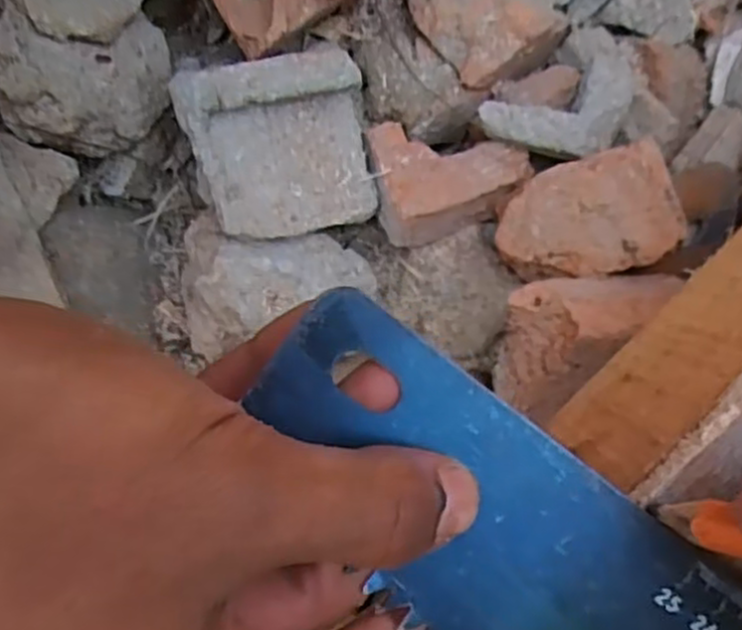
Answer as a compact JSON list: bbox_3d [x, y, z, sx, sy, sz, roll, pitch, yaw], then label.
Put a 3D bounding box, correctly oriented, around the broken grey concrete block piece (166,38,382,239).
[{"bbox_3d":[-0.041,-0.079,0.363,0.086,0.057,0.080,-14,100,-4],"label":"broken grey concrete block piece"}]

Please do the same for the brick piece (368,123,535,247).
[{"bbox_3d":[0.041,-0.070,0.385,0.076,0.026,0.058,-8,99,-5],"label":"brick piece"}]

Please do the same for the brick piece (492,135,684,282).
[{"bbox_3d":[0.103,-0.046,0.360,0.081,0.021,0.054,-15,88,26],"label":"brick piece"}]

